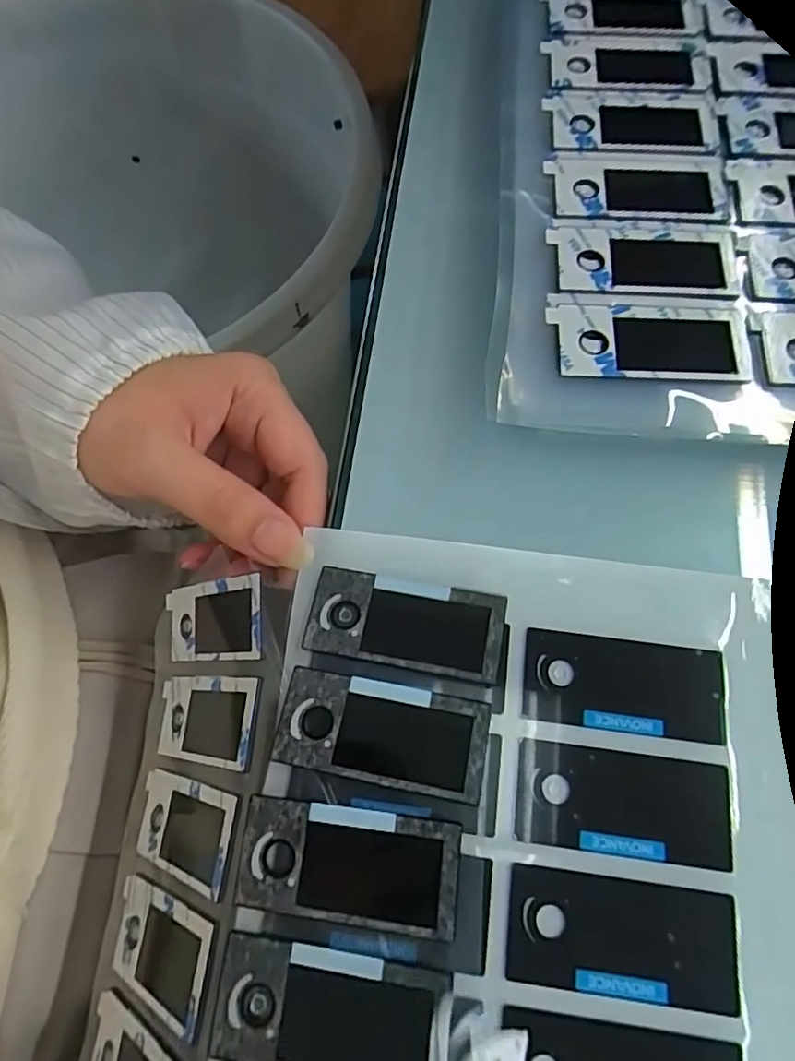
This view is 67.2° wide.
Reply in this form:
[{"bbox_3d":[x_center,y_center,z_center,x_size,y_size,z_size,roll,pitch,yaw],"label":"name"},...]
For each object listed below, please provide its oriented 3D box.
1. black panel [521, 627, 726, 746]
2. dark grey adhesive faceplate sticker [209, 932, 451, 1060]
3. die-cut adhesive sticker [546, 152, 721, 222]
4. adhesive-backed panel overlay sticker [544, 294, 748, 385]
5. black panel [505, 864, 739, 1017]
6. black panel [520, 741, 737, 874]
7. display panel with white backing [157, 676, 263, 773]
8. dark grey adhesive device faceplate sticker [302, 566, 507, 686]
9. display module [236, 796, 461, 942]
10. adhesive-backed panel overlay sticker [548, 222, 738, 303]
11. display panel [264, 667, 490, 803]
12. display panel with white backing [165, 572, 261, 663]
[{"bbox_3d":[0.068,0.046,0.180,0.059,0.004,0.027,7,70,3],"label":"black panel"},{"bbox_3d":[-0.018,0.120,0.148,0.055,0.007,0.027,5,70,2],"label":"dark grey adhesive faceplate sticker"},{"bbox_3d":[0.085,-0.123,0.213,0.060,0.004,0.029,1,70,1],"label":"die-cut adhesive sticker"},{"bbox_3d":[0.080,-0.062,0.191,0.061,0.004,0.030,6,70,3],"label":"adhesive-backed panel overlay sticker"},{"bbox_3d":[0.059,0.107,0.157,0.059,0.004,0.027,7,70,3],"label":"black panel"},{"bbox_3d":[0.064,0.077,0.169,0.058,0.004,0.027,7,70,3],"label":"black panel"},{"bbox_3d":[-0.064,0.063,0.200,0.062,0.005,0.027,-15,61,44],"label":"display panel with white backing"},{"bbox_3d":[0.002,0.028,0.184,0.059,0.004,0.028,11,70,4],"label":"dark grey adhesive device faceplate sticker"},{"bbox_3d":[-0.013,0.089,0.159,0.057,0.006,0.027,5,70,3],"label":"display module"},{"bbox_3d":[0.083,-0.092,0.201,0.059,0.004,0.031,3,70,2],"label":"adhesive-backed panel overlay sticker"},{"bbox_3d":[-0.004,0.058,0.172,0.059,0.007,0.027,10,70,4],"label":"display panel"},{"bbox_3d":[-0.065,0.032,0.209,0.060,0.004,0.027,-12,77,42],"label":"display panel with white backing"}]

